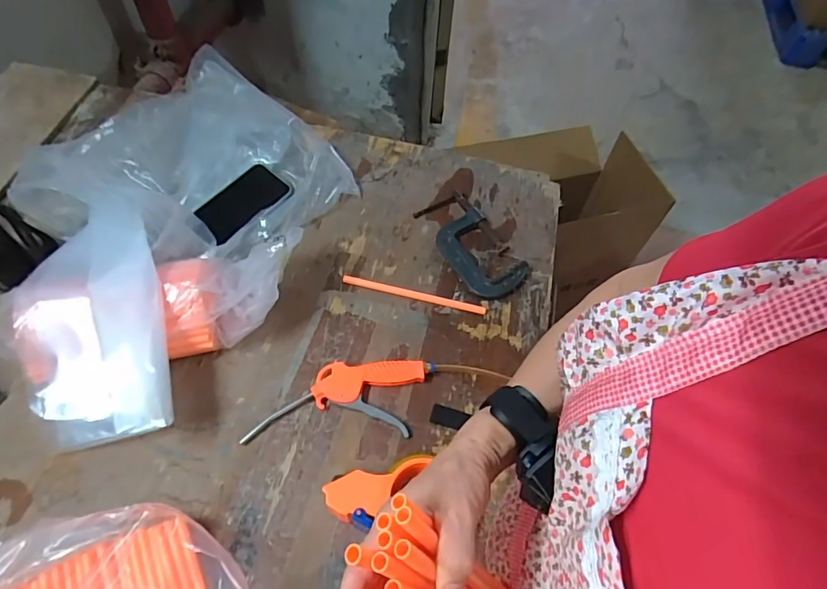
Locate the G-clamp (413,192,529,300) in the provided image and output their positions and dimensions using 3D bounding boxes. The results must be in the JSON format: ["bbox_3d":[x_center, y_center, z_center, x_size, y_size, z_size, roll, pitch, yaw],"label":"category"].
[{"bbox_3d":[0.086,-0.078,0.716,0.091,0.022,0.193,-25,65,-18],"label":"G-clamp"}]

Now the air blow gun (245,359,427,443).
[{"bbox_3d":[-0.093,0.130,0.600,0.209,0.023,0.093,0,60,-4],"label":"air blow gun"}]

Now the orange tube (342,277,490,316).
[{"bbox_3d":[0.000,0.000,0.688,0.205,0.010,0.014,14,60,4],"label":"orange tube"}]

